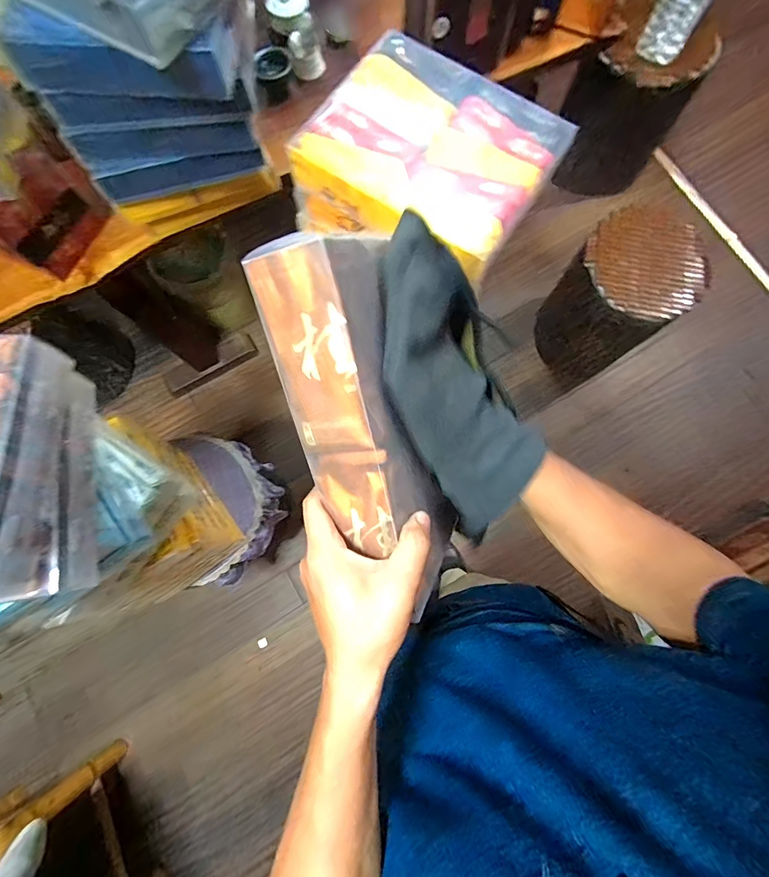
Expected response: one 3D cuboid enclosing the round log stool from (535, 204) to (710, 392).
[{"bbox_3d":[0.730,-0.444,1.320,0.320,0.441,0.322,0,79,0],"label":"round log stool"}]

